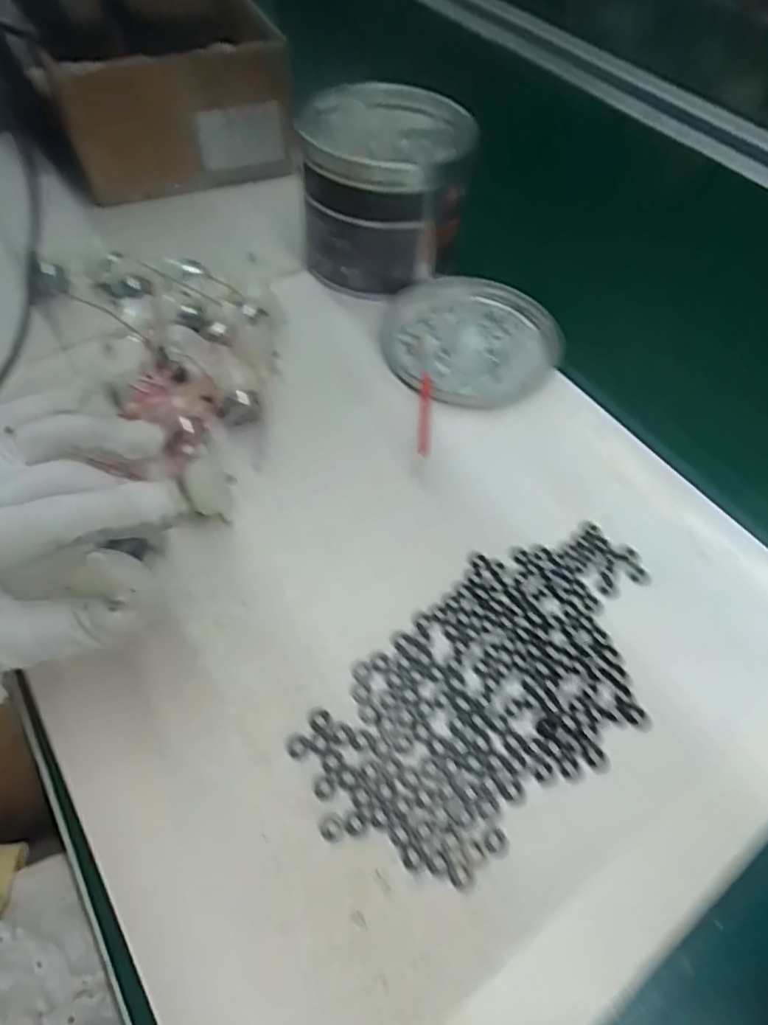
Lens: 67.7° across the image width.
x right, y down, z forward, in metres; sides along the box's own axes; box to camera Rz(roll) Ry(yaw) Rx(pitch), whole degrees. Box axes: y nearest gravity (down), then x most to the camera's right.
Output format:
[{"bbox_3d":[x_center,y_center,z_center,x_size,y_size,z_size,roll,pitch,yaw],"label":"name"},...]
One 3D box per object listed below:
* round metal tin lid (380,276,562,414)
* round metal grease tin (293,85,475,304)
[{"bbox_3d":[0.070,-0.132,0.439,0.145,0.020,0.127,-26,61,-20],"label":"round metal tin lid"},{"bbox_3d":[-0.004,-0.254,0.457,0.126,0.106,0.130,1,55,-3],"label":"round metal grease tin"}]

